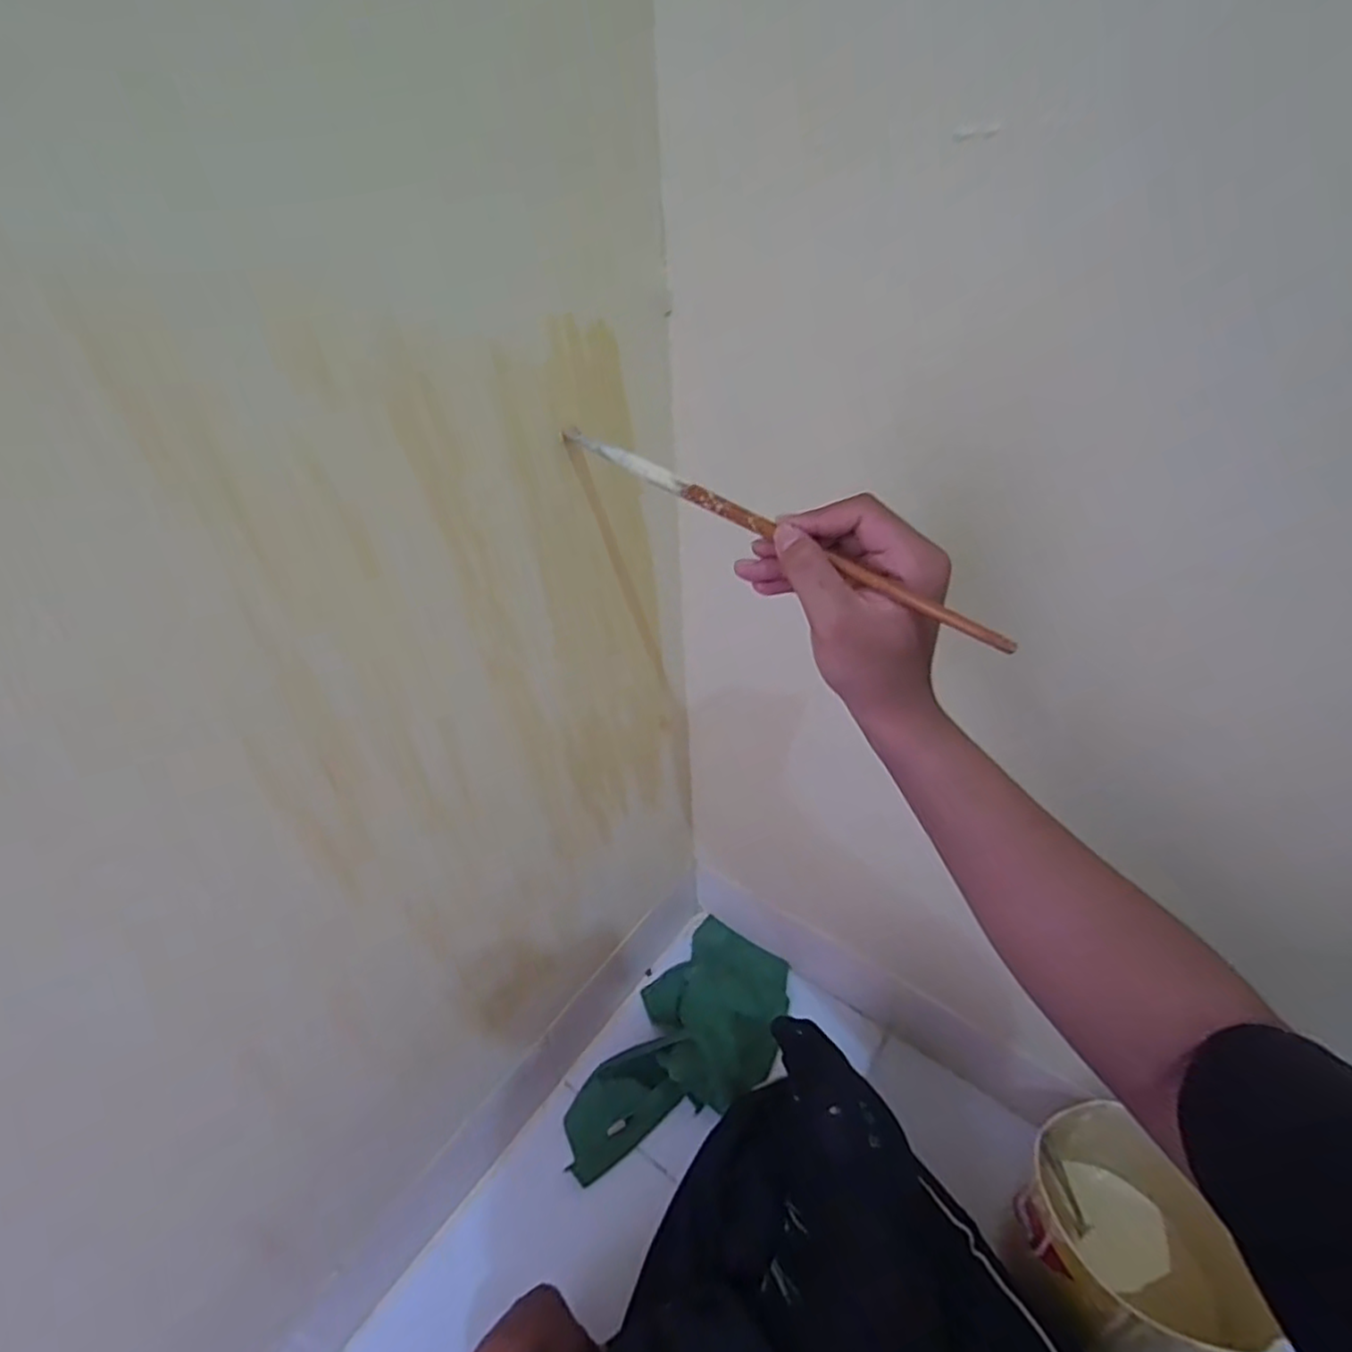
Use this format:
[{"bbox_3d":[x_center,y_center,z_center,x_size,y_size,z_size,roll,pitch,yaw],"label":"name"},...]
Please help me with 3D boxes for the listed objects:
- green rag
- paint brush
[{"bbox_3d":[0.018,0.398,0.724,0.166,0.049,0.310,14,37,24],"label":"green rag"},{"bbox_3d":[0.039,-0.089,0.369,0.308,0.011,0.014,34,48,29],"label":"paint brush"}]

